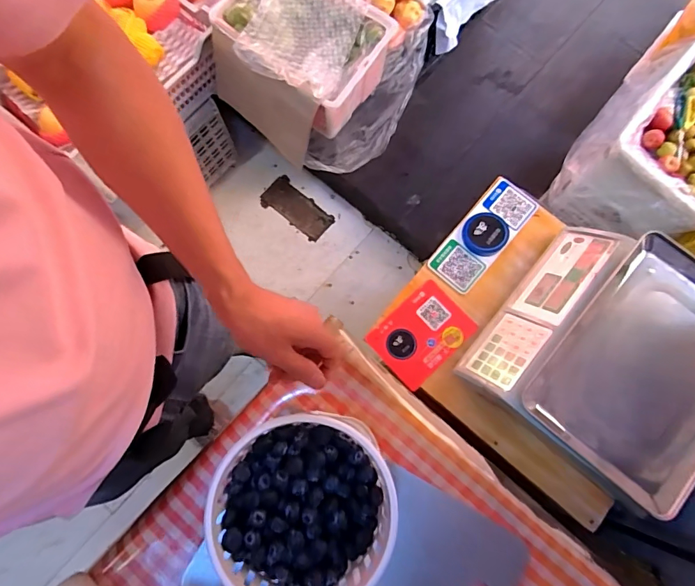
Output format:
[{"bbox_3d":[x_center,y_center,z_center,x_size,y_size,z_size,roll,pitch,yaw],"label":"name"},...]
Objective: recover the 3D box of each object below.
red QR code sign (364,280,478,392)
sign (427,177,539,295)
[{"bbox_3d":[0.124,0.068,0.724,0.155,0.006,0.121,-43,81,-9],"label":"red QR code sign"},{"bbox_3d":[0.240,-0.107,0.755,0.086,0.028,0.222,39,79,8],"label":"sign"}]

